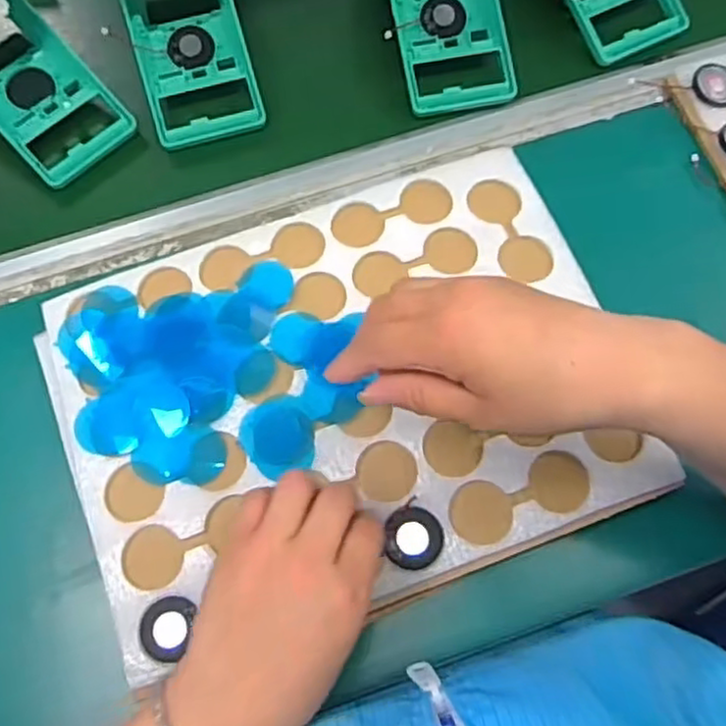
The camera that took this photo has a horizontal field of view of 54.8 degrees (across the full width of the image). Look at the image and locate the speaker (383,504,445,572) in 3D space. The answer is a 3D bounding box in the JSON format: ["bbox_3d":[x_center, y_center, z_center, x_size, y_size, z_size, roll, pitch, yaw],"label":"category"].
[{"bbox_3d":[0.029,0.095,0.384,0.030,0.007,0.032,-8,68,-2],"label":"speaker"}]

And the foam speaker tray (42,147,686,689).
[{"bbox_3d":[-0.008,0.015,0.417,0.320,0.015,0.241,-20,69,-7],"label":"foam speaker tray"}]

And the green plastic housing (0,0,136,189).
[{"bbox_3d":[-0.254,-0.212,0.521,0.082,0.031,0.175,-40,86,-14],"label":"green plastic housing"}]

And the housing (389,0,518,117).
[{"bbox_3d":[0.057,-0.291,0.540,0.093,0.043,0.207,-9,68,-2],"label":"housing"}]

